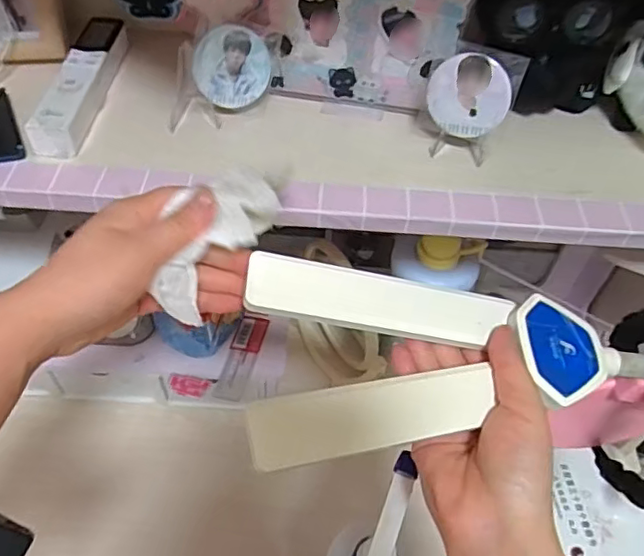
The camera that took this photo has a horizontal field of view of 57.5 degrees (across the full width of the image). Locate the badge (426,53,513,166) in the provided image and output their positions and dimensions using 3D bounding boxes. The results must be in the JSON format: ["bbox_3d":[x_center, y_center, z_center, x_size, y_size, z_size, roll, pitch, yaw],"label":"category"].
[{"bbox_3d":[0.101,-0.119,0.414,0.053,0.071,0.021,12,50,6],"label":"badge"}]

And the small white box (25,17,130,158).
[{"bbox_3d":[-0.181,-0.147,0.443,0.030,0.027,0.152,4,50,-1],"label":"small white box"}]

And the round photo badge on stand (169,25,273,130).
[{"bbox_3d":[-0.074,-0.147,0.428,0.074,0.062,0.032,-7,51,-10],"label":"round photo badge on stand"}]

